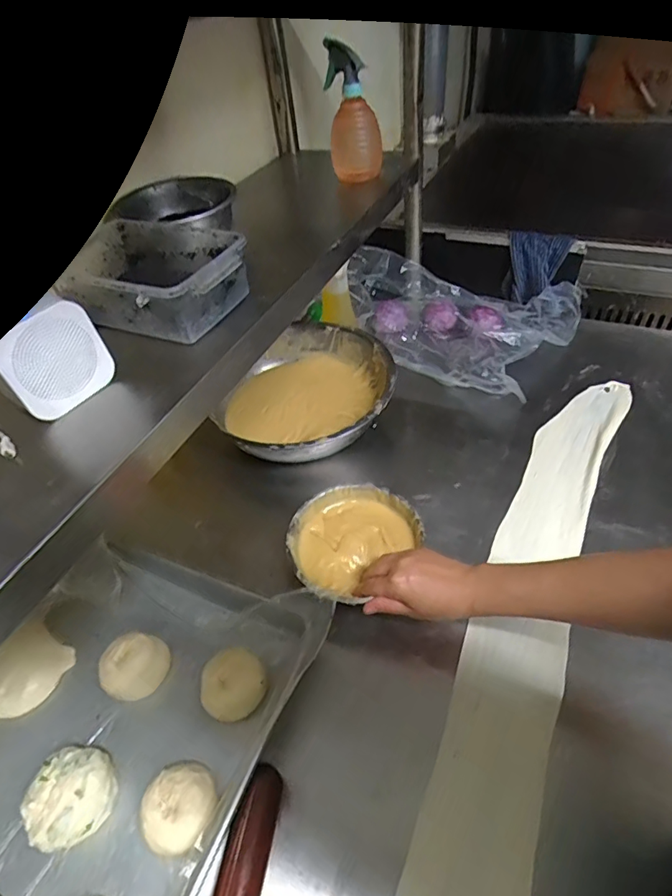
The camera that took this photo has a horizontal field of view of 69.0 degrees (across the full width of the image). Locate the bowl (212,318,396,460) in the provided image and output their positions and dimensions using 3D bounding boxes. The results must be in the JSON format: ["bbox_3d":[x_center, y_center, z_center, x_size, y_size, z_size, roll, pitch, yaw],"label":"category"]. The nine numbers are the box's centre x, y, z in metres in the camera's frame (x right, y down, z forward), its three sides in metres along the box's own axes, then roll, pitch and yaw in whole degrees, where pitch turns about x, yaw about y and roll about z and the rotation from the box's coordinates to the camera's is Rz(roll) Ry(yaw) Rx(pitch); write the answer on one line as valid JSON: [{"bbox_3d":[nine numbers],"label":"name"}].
[{"bbox_3d":[-0.033,-0.088,0.826,0.254,0.093,0.323,4,47,9],"label":"bowl"}]

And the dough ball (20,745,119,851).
[{"bbox_3d":[-0.253,0.338,0.477,0.074,0.052,0.074,-3,47,3],"label":"dough ball"}]

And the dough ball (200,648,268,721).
[{"bbox_3d":[-0.112,0.254,0.531,0.069,0.036,0.069,-3,47,3],"label":"dough ball"}]

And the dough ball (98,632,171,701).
[{"bbox_3d":[-0.226,0.249,0.556,0.064,0.046,0.069,27,55,27],"label":"dough ball"}]

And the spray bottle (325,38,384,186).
[{"bbox_3d":[0.030,-0.566,0.832,0.081,0.182,0.071,-8,47,-3],"label":"spray bottle"}]

